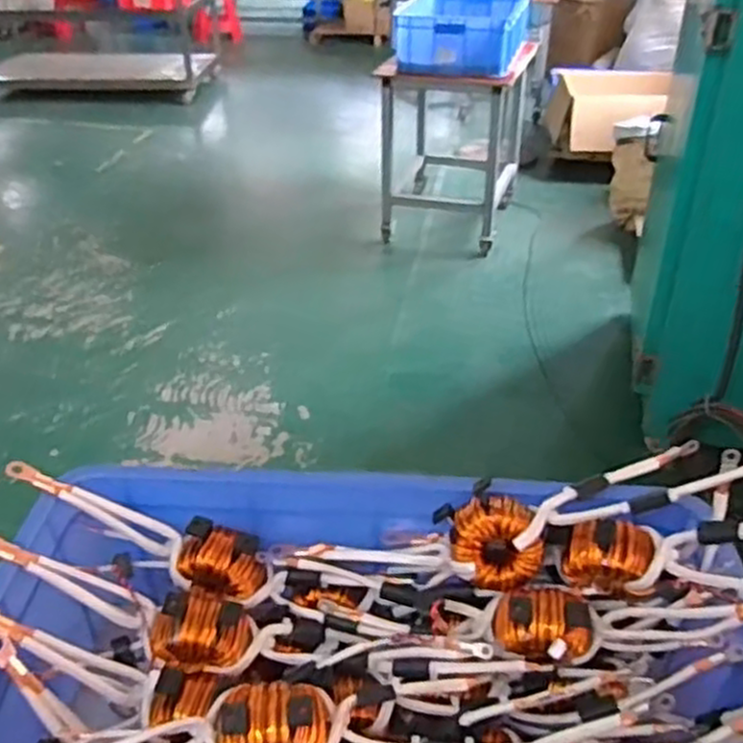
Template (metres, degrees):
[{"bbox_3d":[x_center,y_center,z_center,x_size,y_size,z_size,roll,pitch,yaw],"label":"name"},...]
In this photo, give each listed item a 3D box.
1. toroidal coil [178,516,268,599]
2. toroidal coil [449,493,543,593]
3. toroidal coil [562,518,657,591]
[{"bbox_3d":[-0.138,0.172,0.698,0.080,0.052,0.049,6,36,10],"label":"toroidal coil"},{"bbox_3d":[0.110,0.151,0.674,0.070,0.080,0.029,-30,2,13],"label":"toroidal coil"},{"bbox_3d":[0.209,0.159,0.667,0.075,0.062,0.042,7,36,11],"label":"toroidal coil"}]

